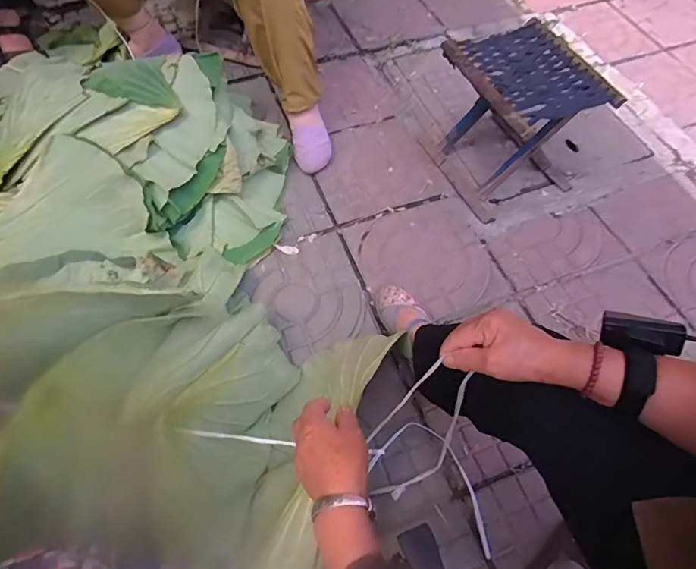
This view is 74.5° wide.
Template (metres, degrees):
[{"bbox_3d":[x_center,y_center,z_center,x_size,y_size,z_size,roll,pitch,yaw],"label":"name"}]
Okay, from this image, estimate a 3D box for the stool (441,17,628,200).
[{"bbox_3d":[0.375,-0.365,1.028,0.272,0.303,0.261,-21,61,-13],"label":"stool"}]

